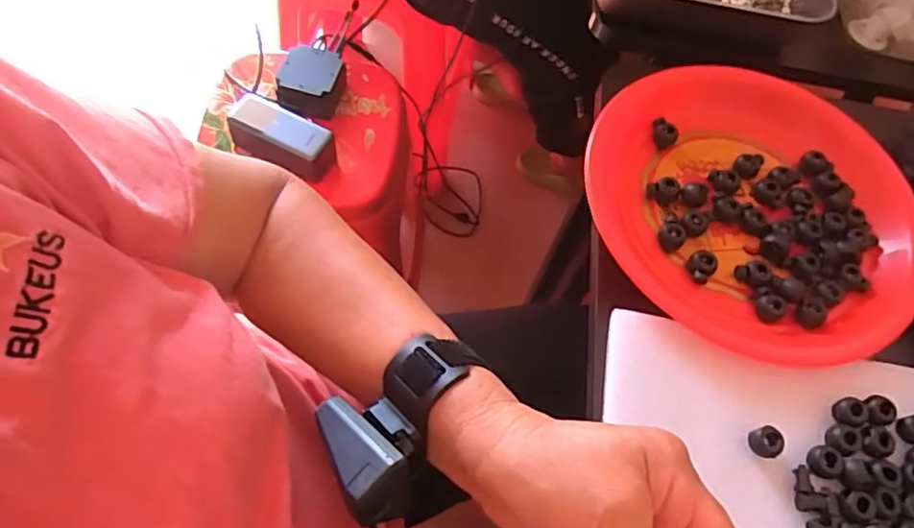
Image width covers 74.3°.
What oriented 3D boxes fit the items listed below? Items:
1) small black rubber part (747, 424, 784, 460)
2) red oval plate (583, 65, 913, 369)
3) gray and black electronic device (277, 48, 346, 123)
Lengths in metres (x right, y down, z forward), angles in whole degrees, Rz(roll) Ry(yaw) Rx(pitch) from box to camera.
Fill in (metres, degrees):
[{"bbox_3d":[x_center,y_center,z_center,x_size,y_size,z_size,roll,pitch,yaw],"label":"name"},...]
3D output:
[{"bbox_3d":[0.173,0.098,0.335,0.016,0.010,0.016,-23,67,-16],"label":"small black rubber part"},{"bbox_3d":[0.204,-0.040,0.414,0.226,0.025,0.224,10,62,-1],"label":"red oval plate"},{"bbox_3d":[-0.195,-0.244,0.820,0.078,0.050,0.092,9,62,-1],"label":"gray and black electronic device"}]

